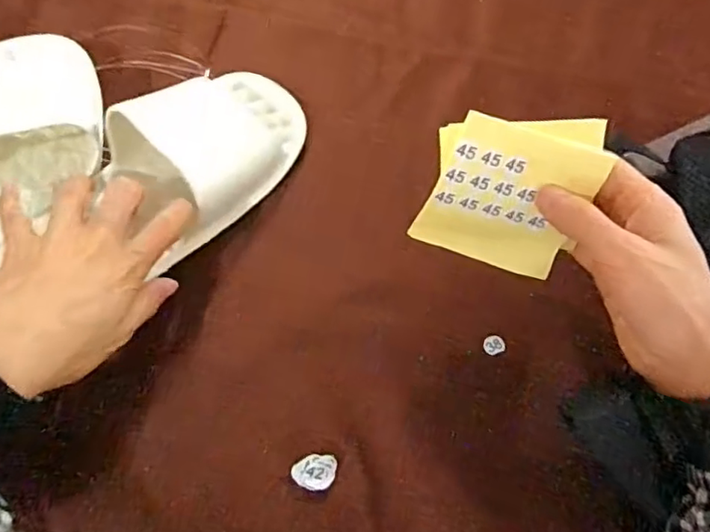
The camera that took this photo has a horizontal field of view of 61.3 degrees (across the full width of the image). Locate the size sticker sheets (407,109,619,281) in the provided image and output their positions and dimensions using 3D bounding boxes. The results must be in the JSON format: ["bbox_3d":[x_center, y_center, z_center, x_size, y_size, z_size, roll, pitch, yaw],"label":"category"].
[{"bbox_3d":[0.084,-0.038,0.327,0.086,0.087,0.019,8,39,-6],"label":"size sticker sheets"}]

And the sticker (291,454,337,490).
[{"bbox_3d":[-0.023,0.116,0.340,0.024,0.005,0.019,7,76,-5],"label":"sticker"}]

